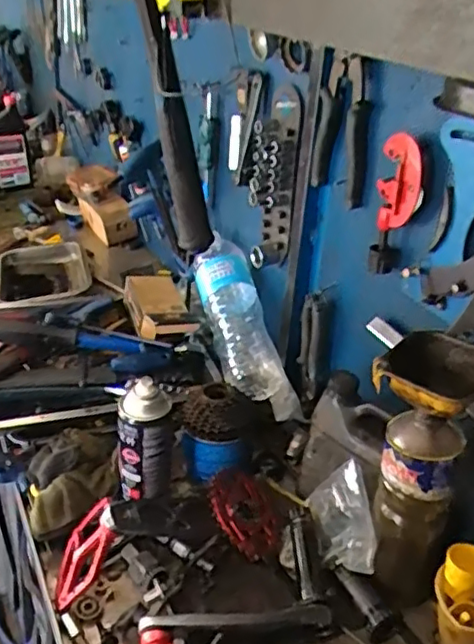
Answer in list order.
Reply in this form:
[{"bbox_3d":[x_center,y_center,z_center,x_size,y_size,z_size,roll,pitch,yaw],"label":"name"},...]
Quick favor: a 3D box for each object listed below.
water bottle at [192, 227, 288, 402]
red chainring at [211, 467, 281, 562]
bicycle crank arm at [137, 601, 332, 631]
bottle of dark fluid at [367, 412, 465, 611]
[{"bbox_3d":[-0.007,-0.023,0.986,0.093,0.078,0.308,-7,61,-19],"label":"water bottle"},{"bbox_3d":[0.006,0.233,0.770,0.098,0.014,0.117,5,38,-40],"label":"red chainring"},{"bbox_3d":[0.001,0.303,0.640,0.197,0.039,0.021,-3,31,-11],"label":"bicycle crank arm"},{"bbox_3d":[0.180,0.199,0.657,0.081,0.226,0.067,12,31,14],"label":"bottle of dark fluid"}]

